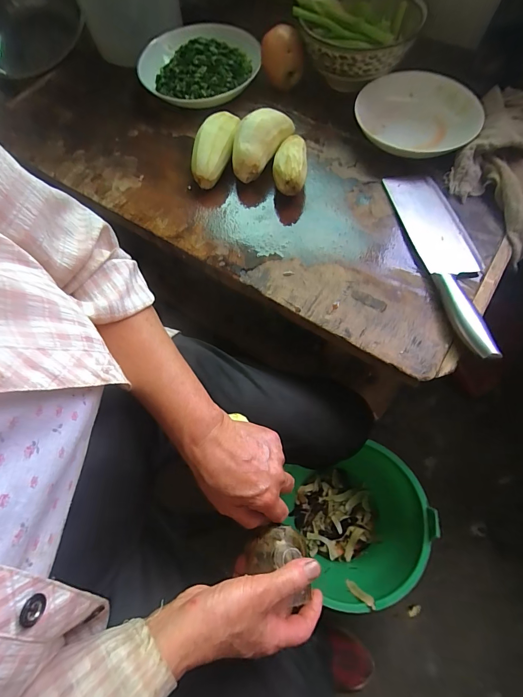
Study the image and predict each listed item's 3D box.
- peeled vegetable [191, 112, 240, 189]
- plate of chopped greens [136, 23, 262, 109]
[{"bbox_3d":[-0.065,-0.291,0.484,0.059,0.053,0.124,7,68,5],"label":"peeled vegetable"},{"bbox_3d":[-0.098,-0.477,0.557,0.181,0.052,0.188,-1,67,2],"label":"plate of chopped greens"}]

